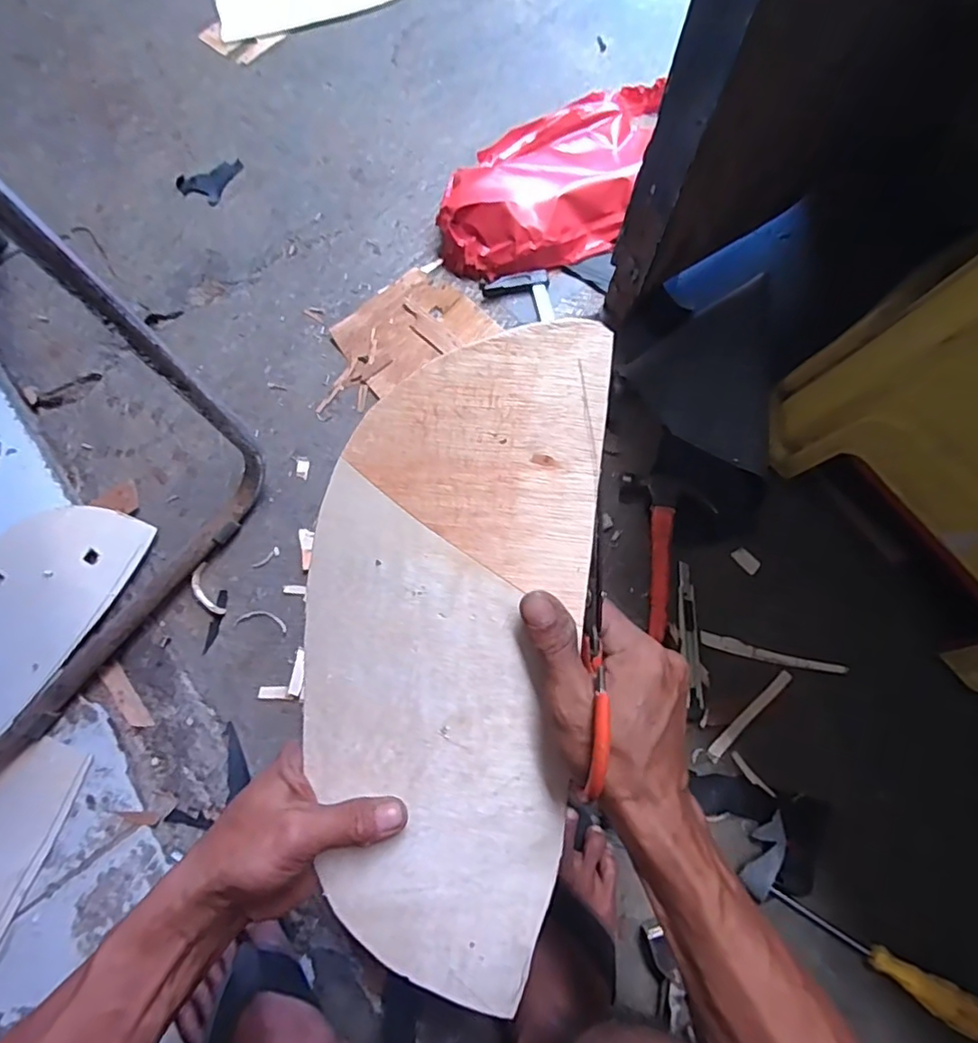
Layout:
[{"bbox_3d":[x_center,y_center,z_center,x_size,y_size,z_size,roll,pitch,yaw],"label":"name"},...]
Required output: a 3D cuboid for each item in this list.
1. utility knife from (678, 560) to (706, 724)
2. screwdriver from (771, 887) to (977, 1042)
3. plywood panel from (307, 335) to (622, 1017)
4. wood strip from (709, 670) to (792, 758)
[{"bbox_3d":[0.200,0.117,0.584,0.019,0.012,0.151,0,77,0],"label":"utility knife"},{"bbox_3d":[0.345,0.383,0.515,0.199,0.037,0.030,32,79,7],"label":"screwdriver"},{"bbox_3d":[-0.027,0.098,0.335,0.148,0.006,0.403,7,102,2],"label":"plywood panel"},{"bbox_3d":[0.257,0.188,0.574,0.109,0.005,0.013,-44,81,-9],"label":"wood strip"}]

